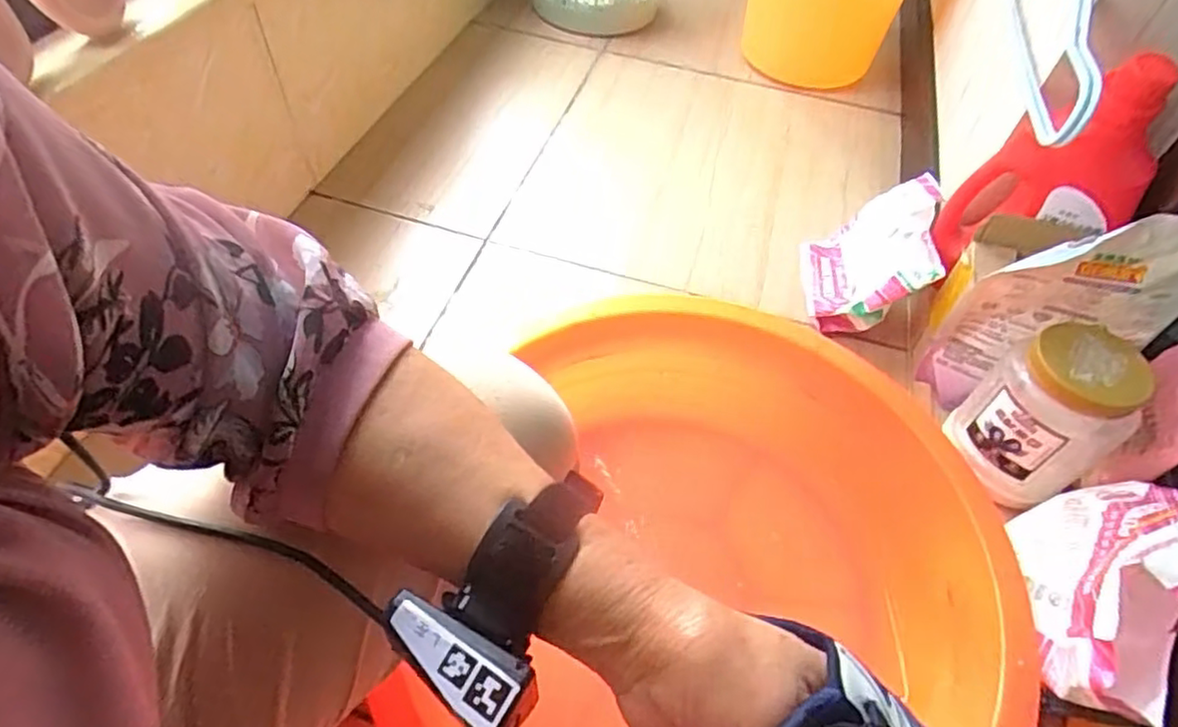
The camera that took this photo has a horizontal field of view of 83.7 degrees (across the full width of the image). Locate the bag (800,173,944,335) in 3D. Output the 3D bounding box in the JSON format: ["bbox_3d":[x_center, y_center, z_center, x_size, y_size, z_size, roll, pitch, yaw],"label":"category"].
[{"bbox_3d":[0.372,-0.140,0.862,0.062,0.181,0.198,39,46,-20],"label":"bag"}]

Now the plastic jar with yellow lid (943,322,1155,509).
[{"bbox_3d":[0.429,0.048,0.621,0.099,0.154,0.108,2,52,-3],"label":"plastic jar with yellow lid"}]

